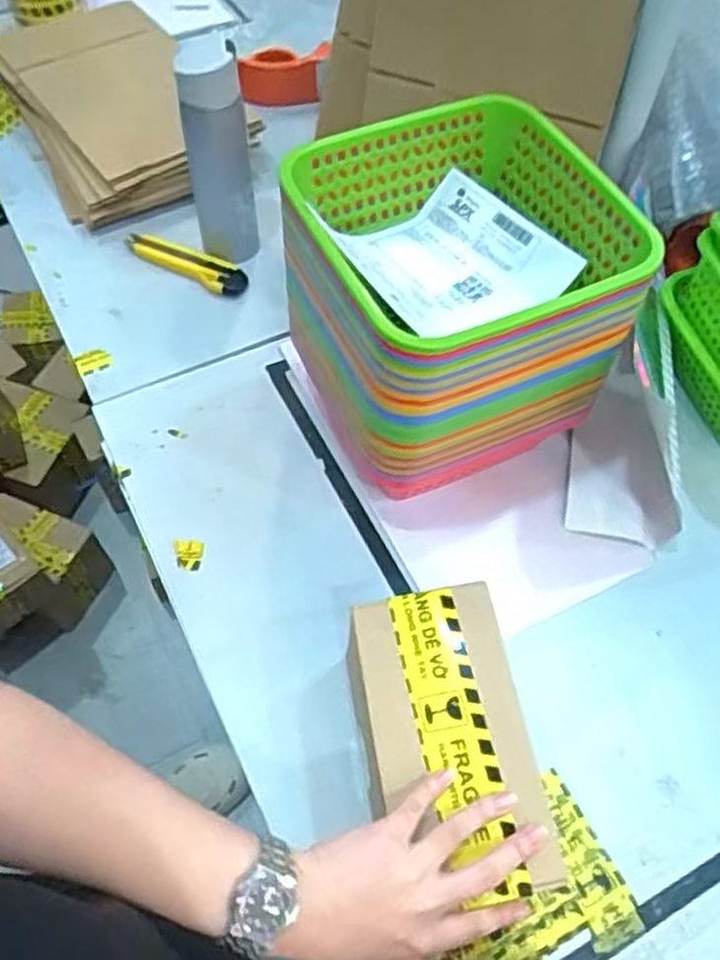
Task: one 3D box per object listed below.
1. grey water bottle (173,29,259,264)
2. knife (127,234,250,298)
[{"bbox_3d":[-0.146,-0.328,0.789,0.065,0.224,0.057,-15,60,-9],"label":"grey water bottle"},{"bbox_3d":[-0.194,-0.246,0.863,0.151,0.012,0.040,29,63,16],"label":"knife"}]

